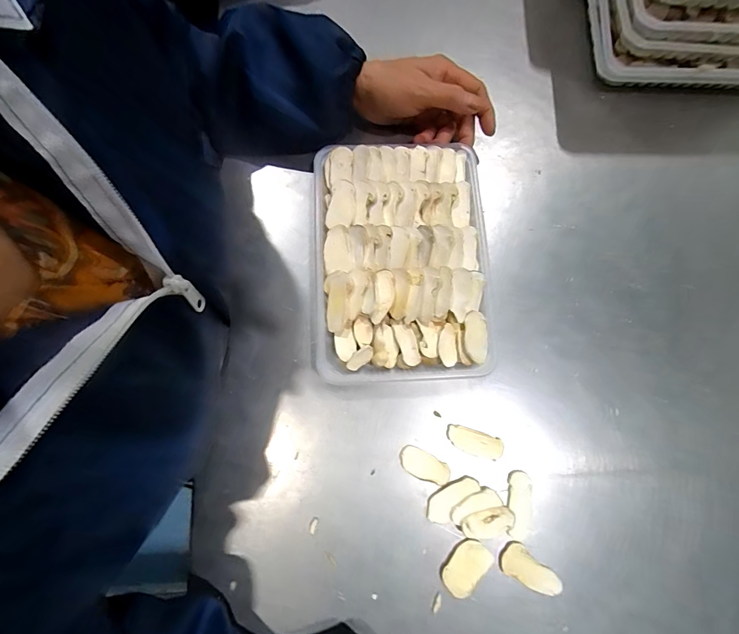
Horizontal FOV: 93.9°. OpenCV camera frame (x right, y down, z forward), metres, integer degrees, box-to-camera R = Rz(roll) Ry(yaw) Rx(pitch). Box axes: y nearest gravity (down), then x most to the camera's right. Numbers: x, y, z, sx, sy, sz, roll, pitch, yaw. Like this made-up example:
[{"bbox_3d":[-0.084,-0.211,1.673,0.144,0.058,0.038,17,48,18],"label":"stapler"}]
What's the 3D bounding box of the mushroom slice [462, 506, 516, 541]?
[{"bbox_3d":[0.102,0.177,0.294,0.045,0.006,0.024,-7,79,-2],"label":"mushroom slice"}]

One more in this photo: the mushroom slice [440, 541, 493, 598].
[{"bbox_3d":[0.081,0.210,0.289,0.029,0.004,0.044,41,81,7],"label":"mushroom slice"}]

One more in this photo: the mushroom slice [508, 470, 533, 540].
[{"bbox_3d":[0.131,0.164,0.301,0.020,0.004,0.053,10,79,1],"label":"mushroom slice"}]

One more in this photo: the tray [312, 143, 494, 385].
[{"bbox_3d":[0.027,-0.054,0.326,0.157,0.026,0.224,-1,79,-1],"label":"tray"}]

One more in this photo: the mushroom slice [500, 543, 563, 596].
[{"bbox_3d":[0.137,0.213,0.290,0.052,0.004,0.025,27,80,5],"label":"mushroom slice"}]

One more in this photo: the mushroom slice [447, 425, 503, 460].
[{"bbox_3d":[0.096,0.114,0.312,0.049,0.004,0.020,17,79,3],"label":"mushroom slice"}]

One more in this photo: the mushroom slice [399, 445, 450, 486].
[{"bbox_3d":[0.049,0.133,0.307,0.046,0.004,0.023,25,80,4],"label":"mushroom slice"}]

